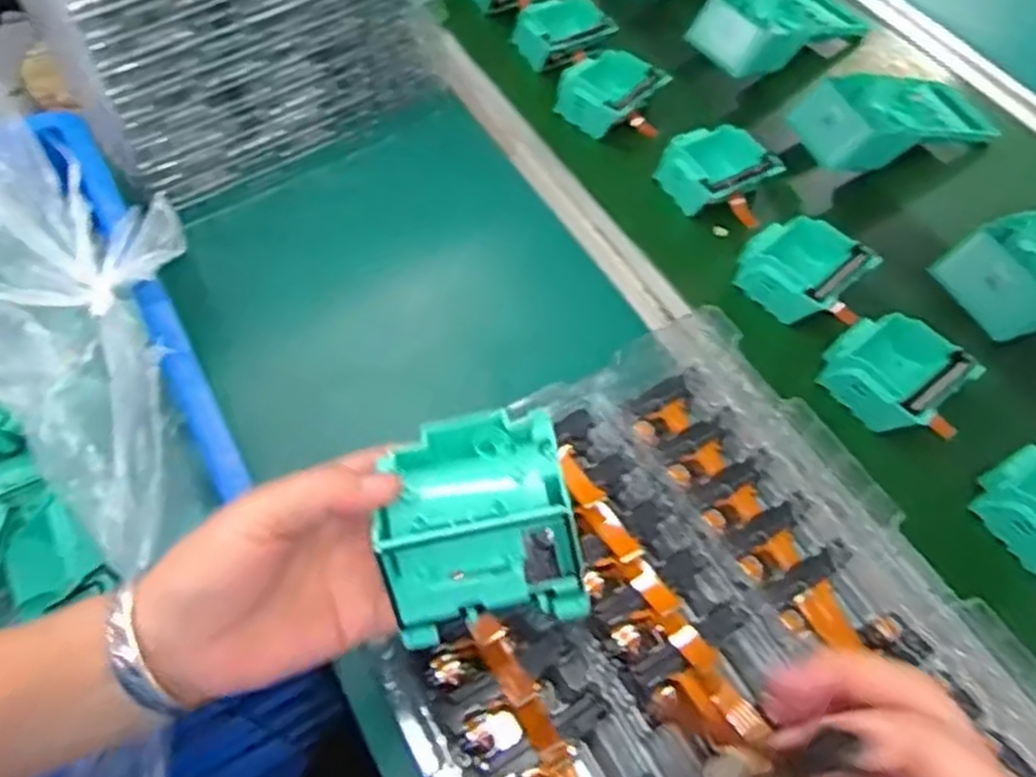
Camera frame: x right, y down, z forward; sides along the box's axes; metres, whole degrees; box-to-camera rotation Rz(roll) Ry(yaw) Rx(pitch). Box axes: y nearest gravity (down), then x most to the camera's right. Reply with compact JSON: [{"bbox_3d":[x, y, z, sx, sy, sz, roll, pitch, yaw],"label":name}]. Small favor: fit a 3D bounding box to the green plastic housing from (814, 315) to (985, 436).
[{"bbox_3d":[0.265,-0.013,0.549,0.076,0.038,0.079,-35,65,-20],"label":"green plastic housing"}]

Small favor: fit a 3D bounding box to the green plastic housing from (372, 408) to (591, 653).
[{"bbox_3d":[-0.017,0.046,0.301,0.071,0.032,0.085,-7,59,-5],"label":"green plastic housing"}]

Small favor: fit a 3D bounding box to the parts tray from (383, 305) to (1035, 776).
[{"bbox_3d":[0.105,0.154,0.381,0.268,0.043,0.386,-26,62,-15],"label":"parts tray"}]

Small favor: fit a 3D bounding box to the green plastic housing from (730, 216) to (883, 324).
[{"bbox_3d":[0.214,-0.089,0.595,0.083,0.037,0.081,-38,66,-21],"label":"green plastic housing"}]

